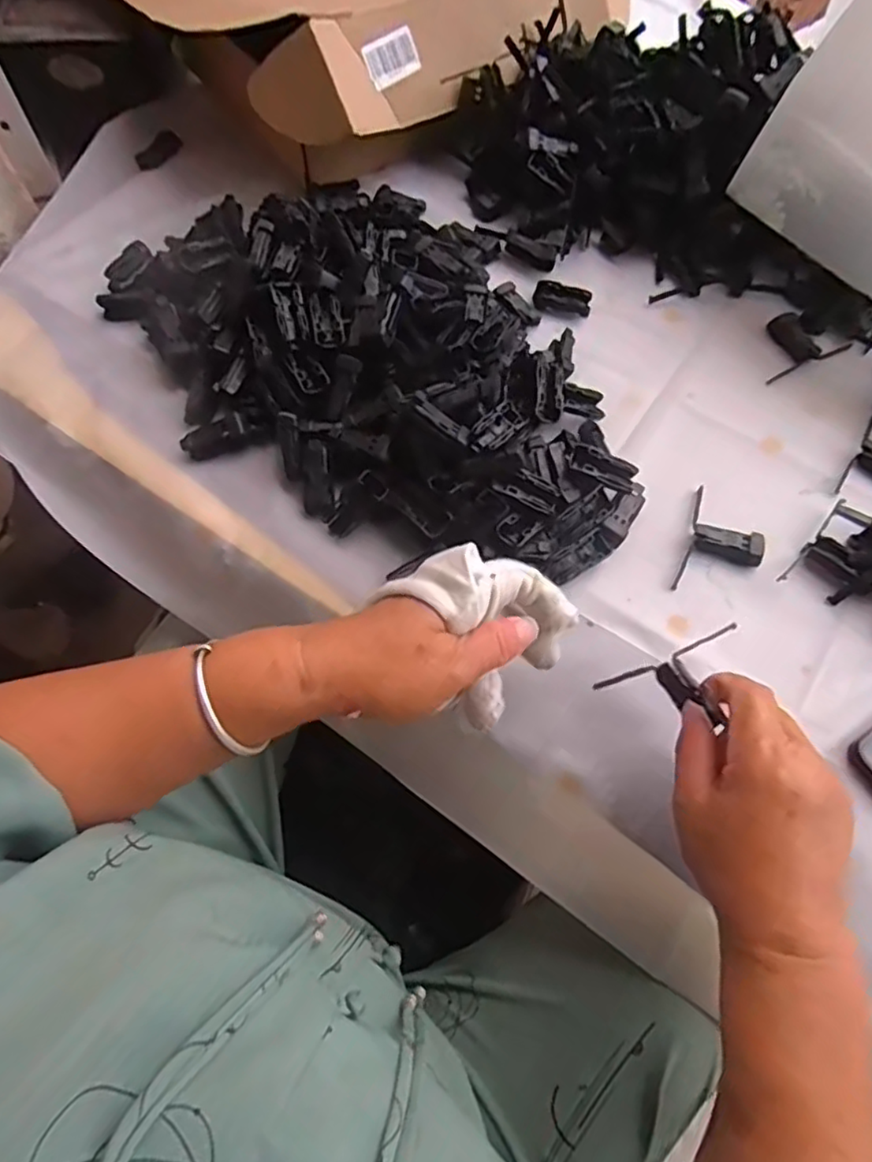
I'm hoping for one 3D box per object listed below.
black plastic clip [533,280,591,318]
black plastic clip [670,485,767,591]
[{"bbox_3d":[0.106,-0.236,0.522,0.047,0.015,0.022,18,68,4],"label":"black plastic clip"},{"bbox_3d":[0.199,-0.026,0.427,0.051,0.012,0.083,21,68,5],"label":"black plastic clip"}]

